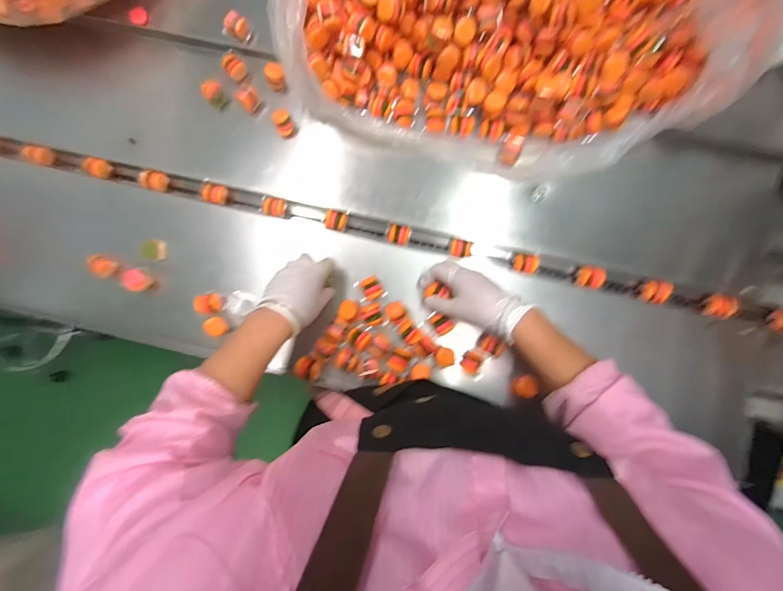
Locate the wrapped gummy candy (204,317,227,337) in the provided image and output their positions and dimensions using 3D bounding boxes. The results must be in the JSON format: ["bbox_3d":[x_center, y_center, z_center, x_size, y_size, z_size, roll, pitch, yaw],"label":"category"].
[{"bbox_3d":[-0.264,0.047,0.547,0.030,0.014,0.028,4,83,2],"label":"wrapped gummy candy"}]

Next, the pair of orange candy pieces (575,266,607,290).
[{"bbox_3d":[0.313,-0.027,0.568,0.033,0.032,0.029,23,84,4],"label":"pair of orange candy pieces"}]

